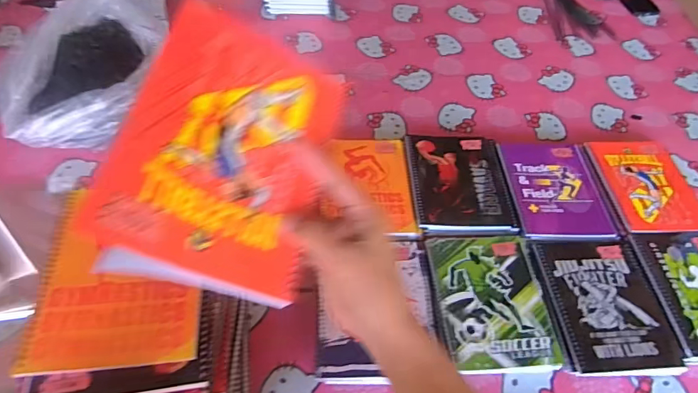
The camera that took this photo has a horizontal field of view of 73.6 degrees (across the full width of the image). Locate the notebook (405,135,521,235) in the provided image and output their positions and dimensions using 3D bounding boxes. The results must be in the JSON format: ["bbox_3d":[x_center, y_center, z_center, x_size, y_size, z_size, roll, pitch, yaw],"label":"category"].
[{"bbox_3d":[0.189,-0.025,0.792,0.165,0.013,0.204,2,51,-6],"label":"notebook"}]

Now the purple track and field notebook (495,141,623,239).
[{"bbox_3d":[0.353,-0.017,0.799,0.160,0.010,0.211,-1,52,-5],"label":"purple track and field notebook"}]

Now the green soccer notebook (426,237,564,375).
[{"bbox_3d":[0.204,0.143,0.663,0.157,0.011,0.199,1,52,-4],"label":"green soccer notebook"}]

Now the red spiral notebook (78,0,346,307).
[{"bbox_3d":[-0.086,-0.035,0.347,0.143,0.021,0.206,27,64,-25],"label":"red spiral notebook"}]

